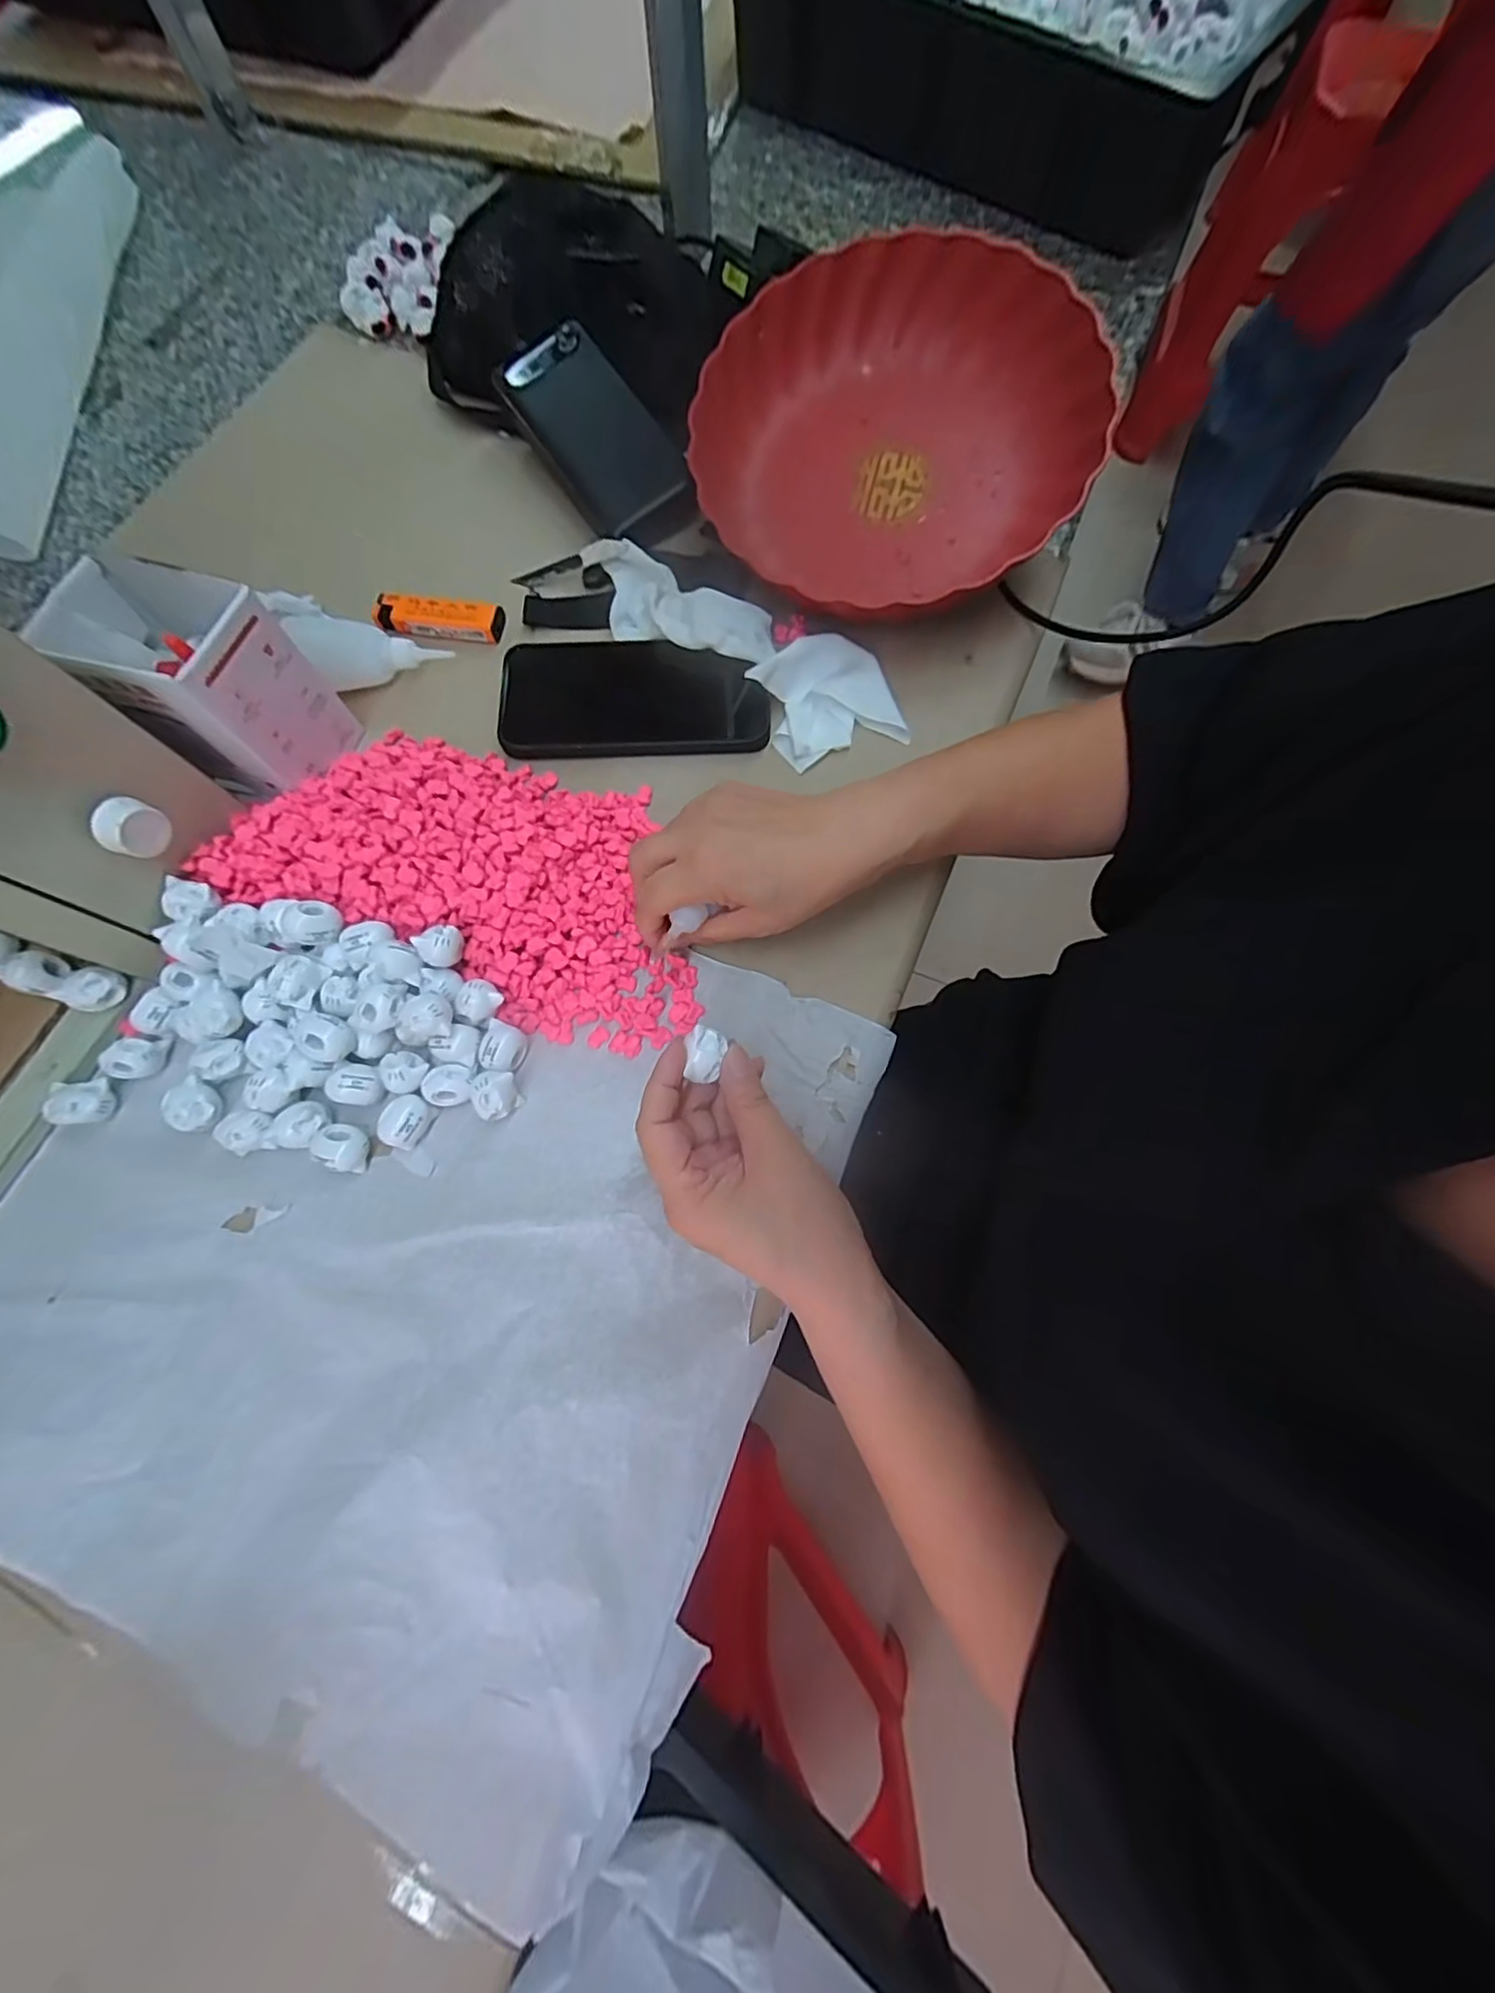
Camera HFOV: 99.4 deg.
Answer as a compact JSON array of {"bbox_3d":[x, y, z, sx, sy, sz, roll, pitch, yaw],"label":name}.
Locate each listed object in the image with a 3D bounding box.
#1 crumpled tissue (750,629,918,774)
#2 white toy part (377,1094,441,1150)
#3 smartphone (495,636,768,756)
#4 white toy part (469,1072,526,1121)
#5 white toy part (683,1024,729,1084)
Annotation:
[{"bbox_3d":[0.049,-0.180,0.377,0.078,0.029,0.075,-25,74,-7],"label":"crumpled tissue"},{"bbox_3d":[-0.171,0.063,0.318,0.021,0.016,0.024,18,74,6],"label":"white toy part"},{"bbox_3d":[-0.069,-0.185,0.385,0.161,0.013,0.077,0,73,0],"label":"smartphone"},{"bbox_3d":[-0.127,0.051,0.317,0.021,0.025,0.022,0,73,0],"label":"white toy part"},{"bbox_3d":[-0.020,0.026,0.291,0.017,0.009,0.022,19,74,6],"label":"white toy part"}]

